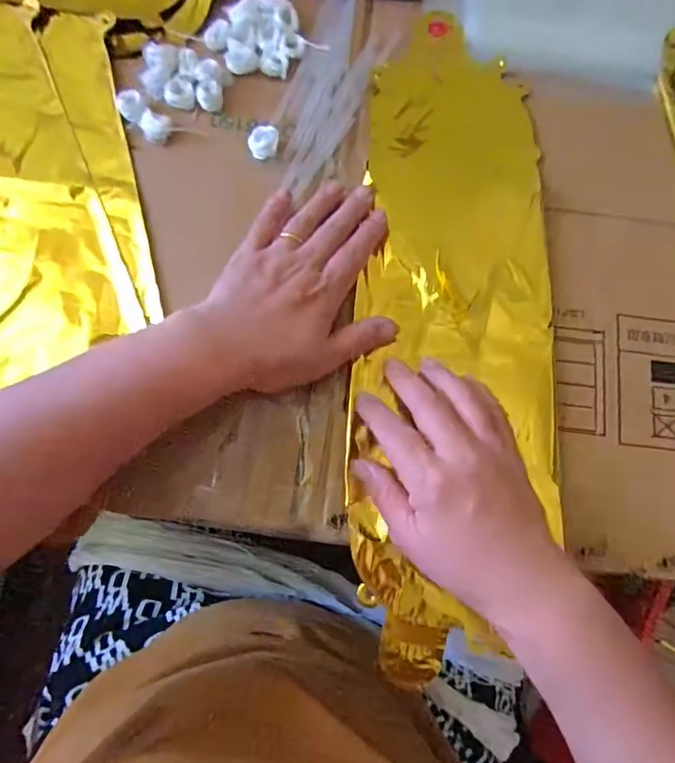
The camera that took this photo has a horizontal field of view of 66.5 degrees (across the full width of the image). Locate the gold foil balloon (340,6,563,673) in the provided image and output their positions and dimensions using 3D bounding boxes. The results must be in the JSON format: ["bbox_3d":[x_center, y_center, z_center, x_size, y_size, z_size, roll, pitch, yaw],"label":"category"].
[{"bbox_3d":[0.084,-0.051,0.352,0.136,0.015,0.459,5,76,-1],"label":"gold foil balloon"}]

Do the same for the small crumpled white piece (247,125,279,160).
[{"bbox_3d":[-0.054,-0.175,0.377,0.022,0.013,0.023,1,75,-2],"label":"small crumpled white piece"}]

